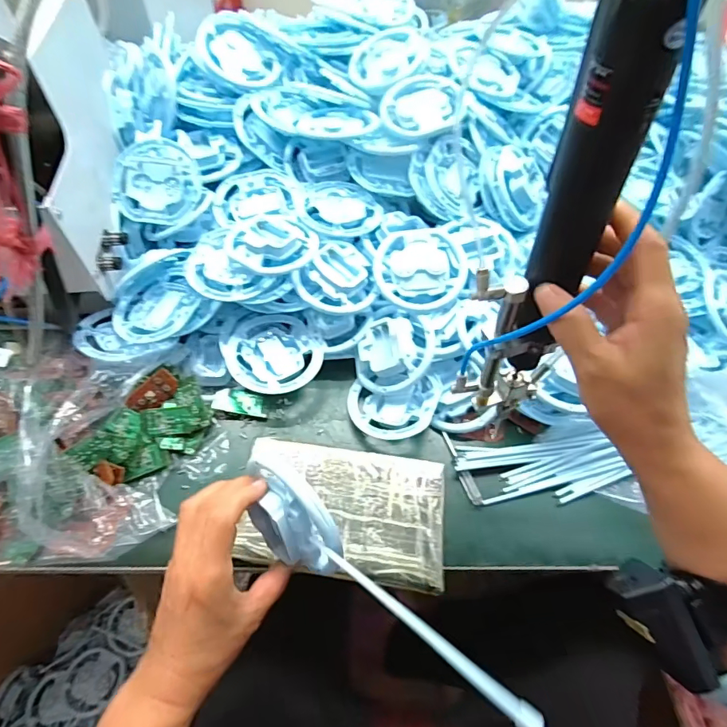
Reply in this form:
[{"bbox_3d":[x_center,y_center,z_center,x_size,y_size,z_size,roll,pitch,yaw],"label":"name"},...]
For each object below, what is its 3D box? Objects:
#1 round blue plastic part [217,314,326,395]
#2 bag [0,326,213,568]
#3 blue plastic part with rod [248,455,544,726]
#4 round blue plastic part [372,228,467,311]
[{"bbox_3d":[-0.107,-0.014,0.526,0.102,0.018,0.119,-36,65,-22],"label":"round blue plastic part"},{"bbox_3d":[-0.356,0.076,0.439,0.368,0.096,0.210,0,57,-2],"label":"bag"},{"bbox_3d":[-0.003,0.142,0.286,0.227,0.070,0.016,32,32,35],"label":"blue plastic part with rod"},{"bbox_3d":[0.065,-0.108,0.529,0.100,0.023,0.098,-8,76,1],"label":"round blue plastic part"}]

